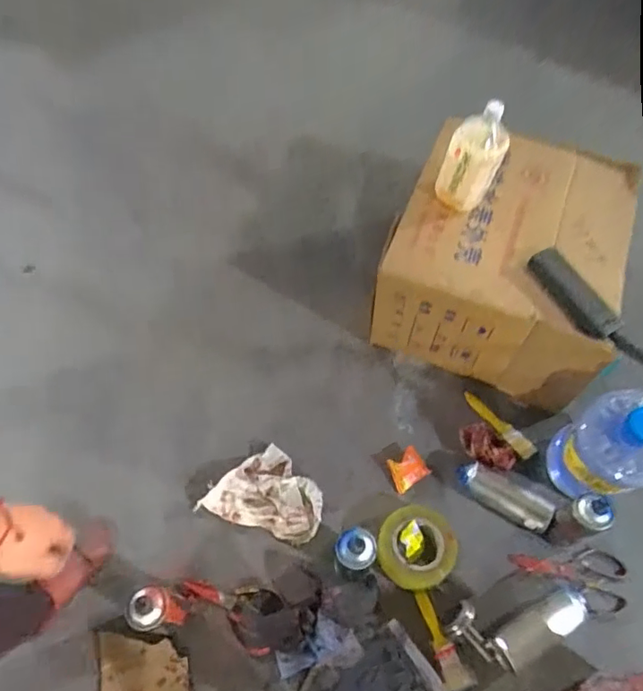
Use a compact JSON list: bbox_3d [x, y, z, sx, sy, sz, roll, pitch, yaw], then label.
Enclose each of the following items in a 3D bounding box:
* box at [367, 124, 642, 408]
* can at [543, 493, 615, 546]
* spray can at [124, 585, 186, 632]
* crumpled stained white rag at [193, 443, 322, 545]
[{"bbox_3d":[0.381,-0.168,1.158,0.417,0.320,0.422,21,61,12],"label":"box"},{"bbox_3d":[0.447,0.311,0.950,0.058,0.179,0.061,0,57,0],"label":"can"},{"bbox_3d":[-0.266,0.442,0.893,0.055,0.179,0.066,39,66,21],"label":"spray can"},{"bbox_3d":[-0.107,0.282,1.073,0.235,0.048,0.162,16,59,10],"label":"crumpled stained white rag"}]

